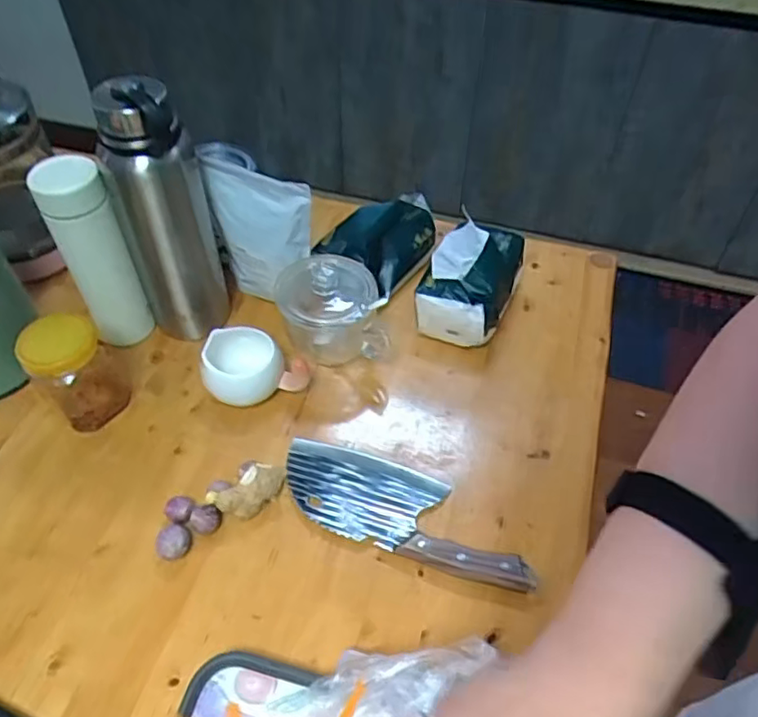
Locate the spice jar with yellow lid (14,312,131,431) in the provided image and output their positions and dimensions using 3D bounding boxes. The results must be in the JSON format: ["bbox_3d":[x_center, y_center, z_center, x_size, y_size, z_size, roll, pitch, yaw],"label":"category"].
[{"bbox_3d":[-0.300,0.014,0.629,0.072,0.111,0.055,-32,59,-25],"label":"spice jar with yellow lid"}]

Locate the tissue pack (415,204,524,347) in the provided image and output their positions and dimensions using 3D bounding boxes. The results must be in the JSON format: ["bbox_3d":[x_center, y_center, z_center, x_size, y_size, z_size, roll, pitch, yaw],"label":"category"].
[{"bbox_3d":[0.110,-0.096,0.728,0.088,0.106,0.139,23,54,15],"label":"tissue pack"}]

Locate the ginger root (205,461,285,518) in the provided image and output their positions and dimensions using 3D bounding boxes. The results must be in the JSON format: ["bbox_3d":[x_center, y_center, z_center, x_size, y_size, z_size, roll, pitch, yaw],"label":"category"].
[{"bbox_3d":[-0.118,0.124,0.593,0.072,0.035,0.032,-32,59,-25],"label":"ginger root"}]

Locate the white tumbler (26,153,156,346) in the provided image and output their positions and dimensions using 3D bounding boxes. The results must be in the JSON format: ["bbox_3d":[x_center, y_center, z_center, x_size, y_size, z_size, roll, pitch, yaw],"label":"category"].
[{"bbox_3d":[-0.293,-0.102,0.660,0.060,0.204,0.053,-31,59,-25],"label":"white tumbler"}]

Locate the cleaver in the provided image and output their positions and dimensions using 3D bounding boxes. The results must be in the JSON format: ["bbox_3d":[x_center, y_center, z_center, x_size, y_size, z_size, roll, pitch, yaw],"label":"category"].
[{"bbox_3d":[0.024,0.138,0.596,0.244,0.020,0.090,17,52,11],"label":"cleaver"}]

